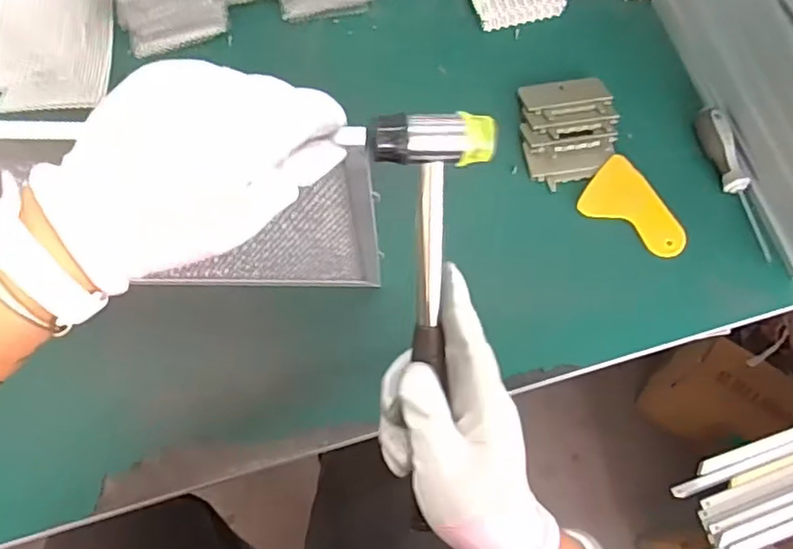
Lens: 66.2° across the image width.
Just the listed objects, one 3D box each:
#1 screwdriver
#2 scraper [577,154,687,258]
[{"bbox_3d":[0.313,-0.089,0.560,0.026,0.019,0.152,-8,68,-4],"label":"screwdriver"},{"bbox_3d":[0.228,-0.065,0.568,0.100,0.006,0.064,31,87,12],"label":"scraper"}]

